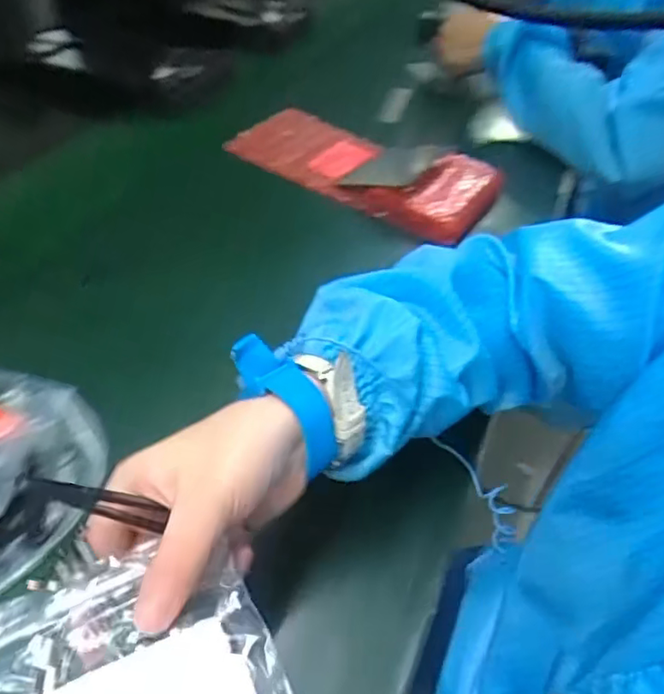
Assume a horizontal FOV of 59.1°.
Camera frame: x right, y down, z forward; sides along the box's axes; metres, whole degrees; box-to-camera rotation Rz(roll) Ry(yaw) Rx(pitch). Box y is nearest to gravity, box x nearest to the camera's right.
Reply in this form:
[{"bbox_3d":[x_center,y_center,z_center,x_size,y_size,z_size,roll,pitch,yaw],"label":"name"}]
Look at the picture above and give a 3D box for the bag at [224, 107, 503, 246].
[{"bbox_3d":[0.029,-0.193,0.609,0.279,0.033,0.138,32,50,24],"label":"bag"}]

